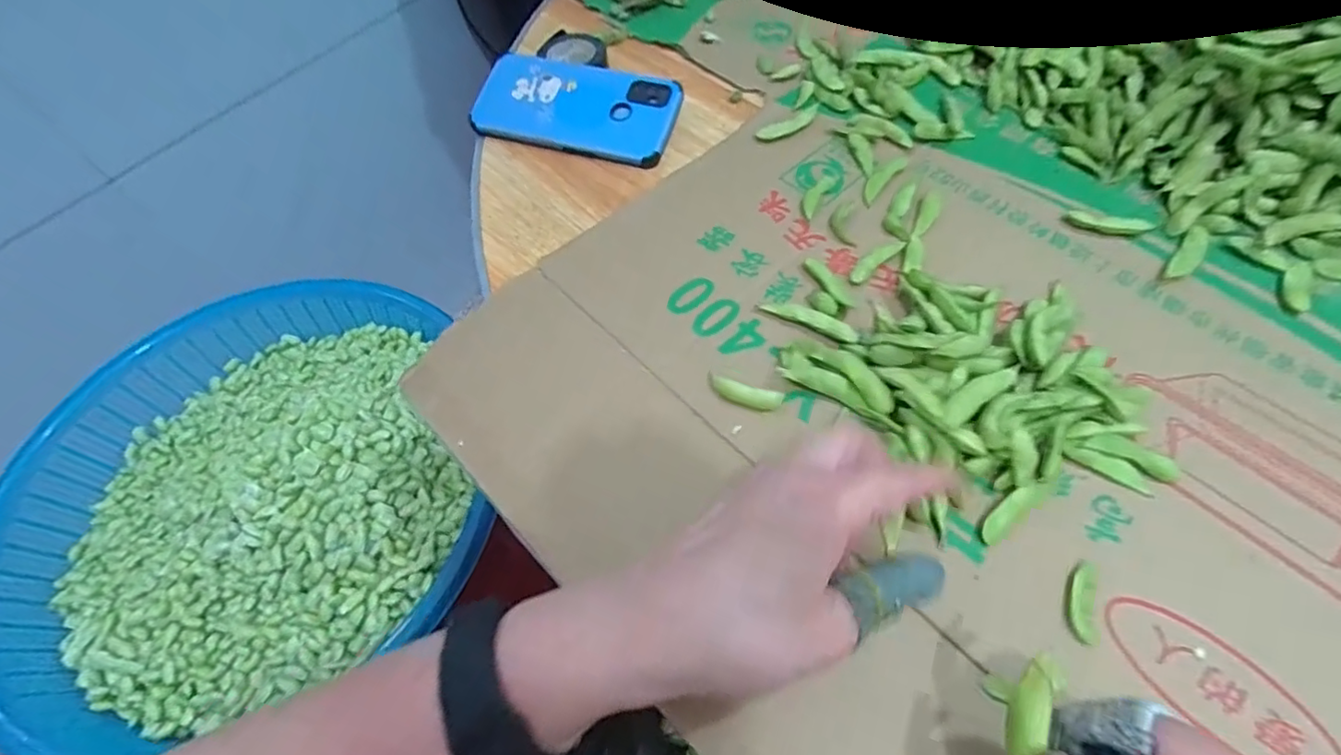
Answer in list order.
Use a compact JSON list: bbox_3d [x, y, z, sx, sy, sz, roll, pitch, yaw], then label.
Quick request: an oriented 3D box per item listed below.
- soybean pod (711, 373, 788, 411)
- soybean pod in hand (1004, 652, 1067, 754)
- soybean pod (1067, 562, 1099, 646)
[{"bbox_3d":[0.042,0.009,0.349,0.044,0.005,0.013,17,62,15],"label":"soybean pod"},{"bbox_3d":[0.127,0.120,0.213,0.012,0.008,0.045,21,77,17],"label":"soybean pod in hand"},{"bbox_3d":[0.192,0.104,0.280,0.013,0.006,0.036,10,60,11],"label":"soybean pod"}]

